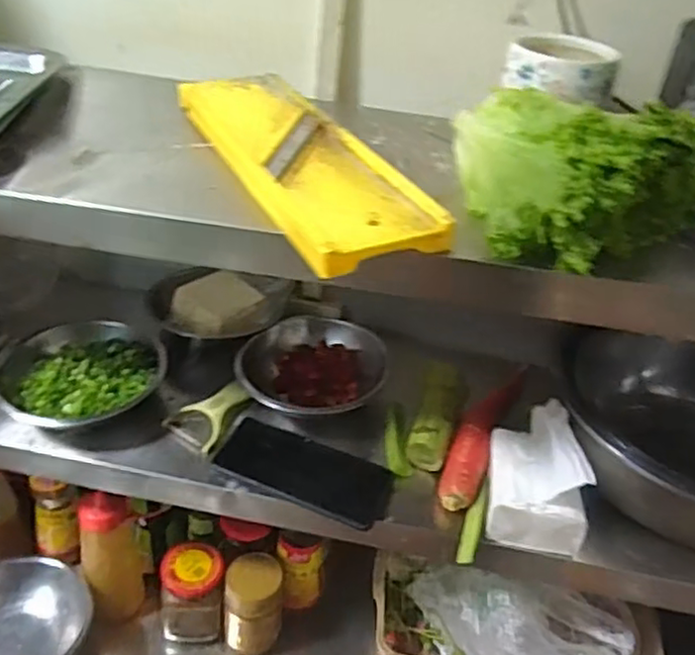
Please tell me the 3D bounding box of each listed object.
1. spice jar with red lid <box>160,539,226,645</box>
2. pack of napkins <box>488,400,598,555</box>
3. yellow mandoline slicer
[{"bbox_3d":[-0.184,0.318,0.798,0.070,0.106,0.067,4,34,-3],"label":"spice jar with red lid"},{"bbox_3d":[0.174,0.133,0.620,0.081,0.093,0.105,9,34,4],"label":"pack of napkins"},{"bbox_3d":[-0.048,-0.147,0.560,0.104,0.026,0.343,-12,38,-24],"label":"yellow mandoline slicer"}]

